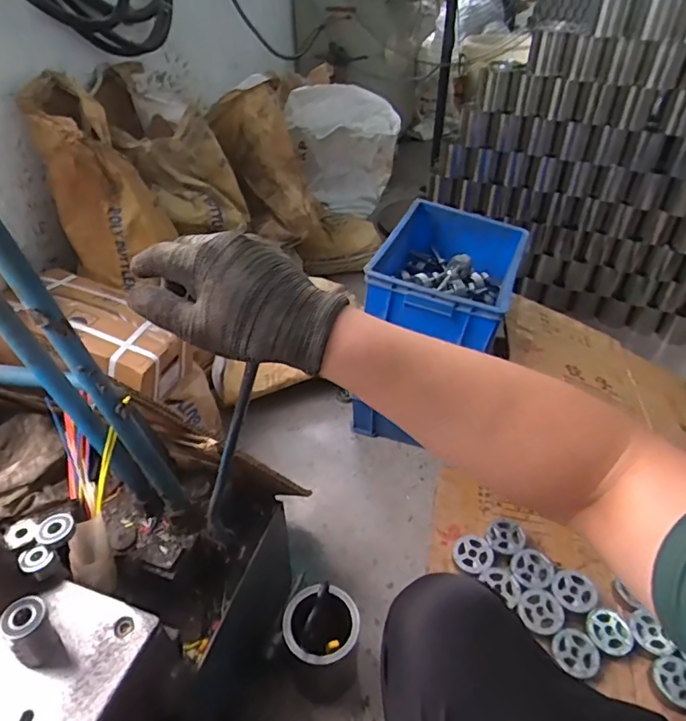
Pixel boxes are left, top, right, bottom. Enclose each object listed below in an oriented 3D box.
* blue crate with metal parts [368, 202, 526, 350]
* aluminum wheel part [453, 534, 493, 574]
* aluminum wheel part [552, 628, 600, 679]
[{"bbox_3d":[0.252,-0.215,1.216,0.292,0.134,0.427,14,42,16],"label":"blue crate with metal parts"},{"bbox_3d":[0.260,0.389,1.041,0.075,0.016,0.082,0,40,0],"label":"aluminum wheel part"},{"bbox_3d":[0.406,0.510,0.907,0.073,0.017,0.073,0,40,0],"label":"aluminum wheel part"}]

